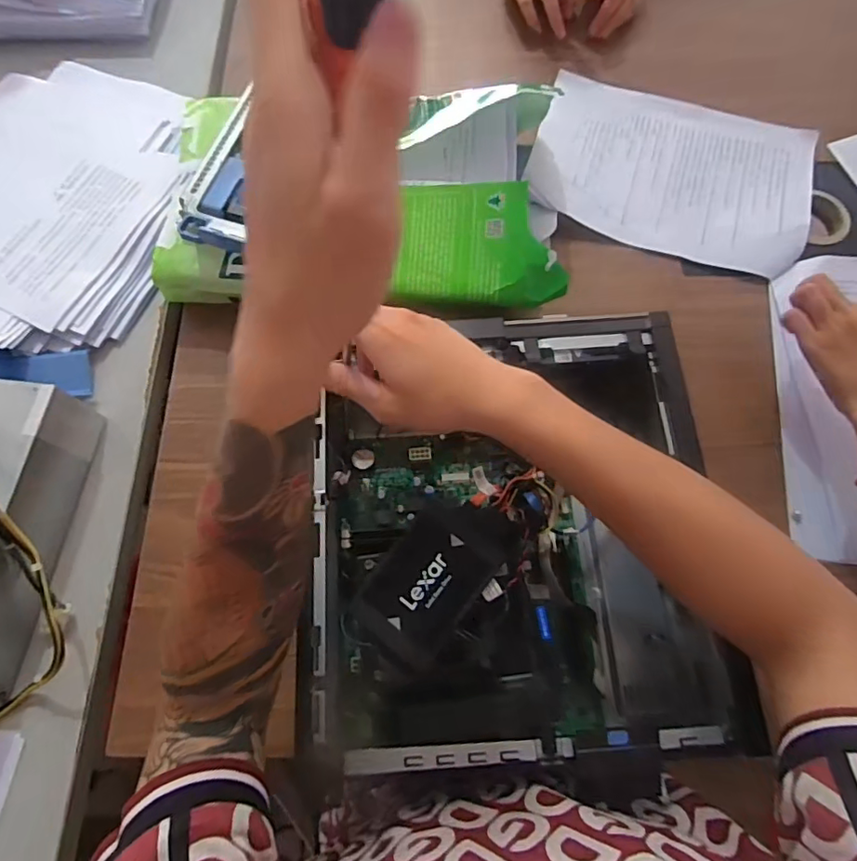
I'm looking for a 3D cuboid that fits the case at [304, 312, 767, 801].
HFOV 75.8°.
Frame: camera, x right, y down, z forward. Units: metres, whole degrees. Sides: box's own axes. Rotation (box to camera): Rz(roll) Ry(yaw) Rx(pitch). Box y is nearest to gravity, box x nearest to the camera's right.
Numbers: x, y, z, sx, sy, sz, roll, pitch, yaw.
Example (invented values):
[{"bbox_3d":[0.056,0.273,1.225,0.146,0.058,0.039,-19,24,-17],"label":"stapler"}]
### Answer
[{"bbox_3d":[0.060,0.085,0.427,0.285,0.102,0.322,-3,69,0],"label":"case"}]

